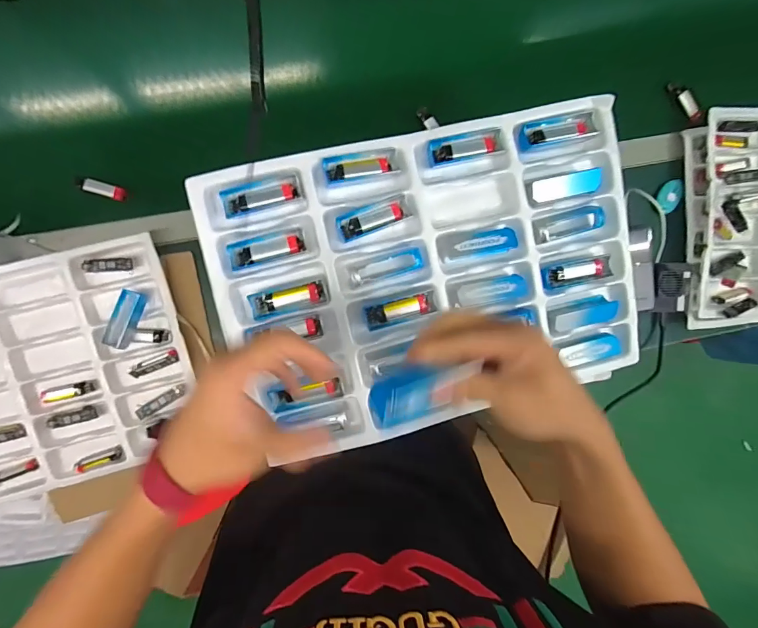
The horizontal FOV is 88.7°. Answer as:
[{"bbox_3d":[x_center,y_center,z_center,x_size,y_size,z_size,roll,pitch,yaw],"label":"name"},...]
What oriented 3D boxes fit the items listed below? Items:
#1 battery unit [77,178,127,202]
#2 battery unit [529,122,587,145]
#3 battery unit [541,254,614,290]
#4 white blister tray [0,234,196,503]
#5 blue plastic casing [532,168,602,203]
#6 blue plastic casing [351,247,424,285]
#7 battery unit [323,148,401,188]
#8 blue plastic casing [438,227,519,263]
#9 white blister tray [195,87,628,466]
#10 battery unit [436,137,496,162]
[{"bbox_3d":[-0.379,-0.171,0.533,0.057,0.014,0.019,17,94,-8],"label":"battery unit"},{"bbox_3d":[0.200,-0.202,0.433,0.065,0.009,0.014,-11,98,-5],"label":"battery unit"},{"bbox_3d":[0.231,-0.049,0.454,0.083,0.015,0.027,-13,98,-5],"label":"battery unit"},{"bbox_3d":[-0.507,0.098,0.547,0.467,0.046,0.322,-15,98,-5],"label":"white blister tray"},{"bbox_3d":[0.209,-0.143,0.434,0.077,0.018,0.025,-13,98,-5],"label":"blue plastic casing"},{"bbox_3d":[0.010,-0.049,0.414,0.079,0.013,0.021,-18,98,-4],"label":"blue plastic casing"},{"bbox_3d":[-0.019,-0.159,0.418,0.080,0.013,0.027,-13,98,-5],"label":"battery unit"},{"bbox_3d":[0.111,-0.078,0.434,0.085,0.022,0.031,-9,98,-6],"label":"blue plastic casing"},{"bbox_3d":[0.062,-0.038,0.428,0.446,0.034,0.312,-15,98,-5],"label":"white blister tray"},{"bbox_3d":[0.095,-0.182,0.432,0.065,0.014,0.016,-12,98,-5],"label":"battery unit"}]

